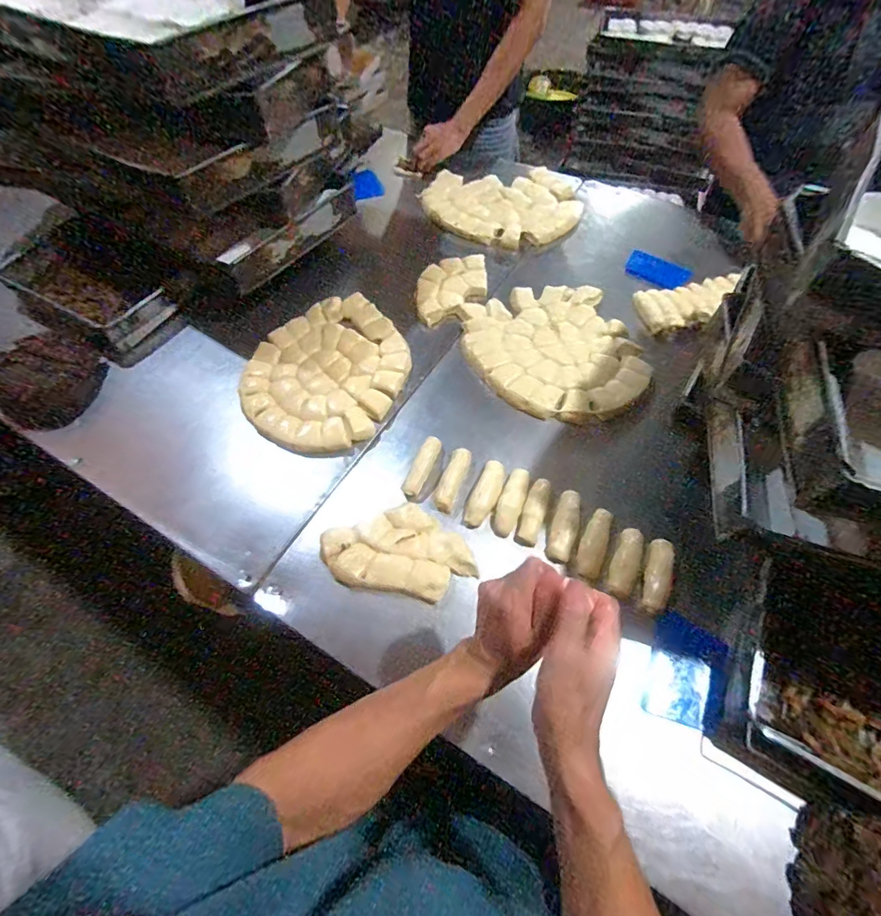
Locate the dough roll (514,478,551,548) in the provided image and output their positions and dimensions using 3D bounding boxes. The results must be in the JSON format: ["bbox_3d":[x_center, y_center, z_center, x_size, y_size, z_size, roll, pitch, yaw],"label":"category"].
[{"bbox_3d":[0.138,0.076,0.651,0.032,0.022,0.107,18,60,12],"label":"dough roll"}]

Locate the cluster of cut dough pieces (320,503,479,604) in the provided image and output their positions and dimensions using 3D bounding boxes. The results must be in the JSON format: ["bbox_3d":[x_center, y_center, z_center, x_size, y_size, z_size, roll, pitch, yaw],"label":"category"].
[{"bbox_3d":[-0.057,0.128,0.629,0.211,0.027,0.121,9,58,7],"label":"cluster of cut dough pieces"}]

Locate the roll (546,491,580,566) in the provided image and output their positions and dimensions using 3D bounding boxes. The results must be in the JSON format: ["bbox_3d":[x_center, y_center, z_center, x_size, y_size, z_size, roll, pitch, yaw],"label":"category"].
[{"bbox_3d":[0.180,0.092,0.640,0.035,0.030,0.116,15,59,10],"label":"roll"}]

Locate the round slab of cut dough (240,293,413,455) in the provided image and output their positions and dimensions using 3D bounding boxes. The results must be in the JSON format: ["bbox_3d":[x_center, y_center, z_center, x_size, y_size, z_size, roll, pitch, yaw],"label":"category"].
[{"bbox_3d":[-0.206,-0.163,0.810,0.278,0.041,0.338,21,60,13],"label":"round slab of cut dough"}]

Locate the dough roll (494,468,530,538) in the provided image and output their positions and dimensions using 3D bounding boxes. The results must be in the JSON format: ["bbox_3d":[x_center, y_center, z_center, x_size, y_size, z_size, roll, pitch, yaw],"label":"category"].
[{"bbox_3d":[0.106,0.062,0.659,0.035,0.024,0.106,22,61,14],"label":"dough roll"}]

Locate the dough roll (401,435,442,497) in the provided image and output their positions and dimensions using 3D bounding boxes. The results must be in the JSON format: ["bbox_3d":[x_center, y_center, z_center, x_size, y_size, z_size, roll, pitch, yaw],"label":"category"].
[{"bbox_3d":[-0.028,0.015,0.698,0.029,0.030,0.102,20,60,13],"label":"dough roll"}]

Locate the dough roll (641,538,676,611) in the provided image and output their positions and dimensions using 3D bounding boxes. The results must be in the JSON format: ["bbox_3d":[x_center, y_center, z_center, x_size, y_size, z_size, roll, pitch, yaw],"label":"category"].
[{"bbox_3d":[0.296,0.157,0.602,0.028,0.022,0.099,18,60,11],"label":"dough roll"}]

